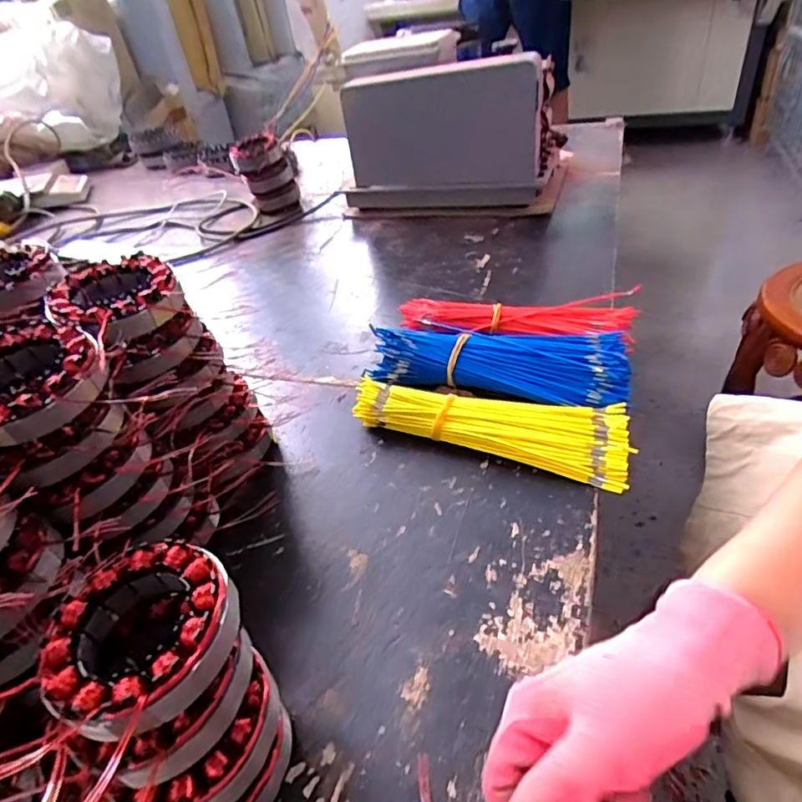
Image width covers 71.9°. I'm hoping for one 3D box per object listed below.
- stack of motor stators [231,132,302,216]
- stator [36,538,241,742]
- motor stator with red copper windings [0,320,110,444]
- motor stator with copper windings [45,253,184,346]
[{"bbox_3d":[-0.241,-0.407,1.001,0.103,0.119,0.087,-17,39,-9],"label":"stack of motor stators"},{"bbox_3d":[-0.125,0.108,0.265,0.086,0.023,0.085,18,46,30],"label":"stator"},{"bbox_3d":[-0.222,-0.010,0.331,0.098,0.027,0.083,21,48,32],"label":"motor stator with red copper windings"},{"bbox_3d":[-0.201,-0.072,0.396,0.093,0.028,0.083,16,45,28],"label":"motor stator with copper windings"}]

